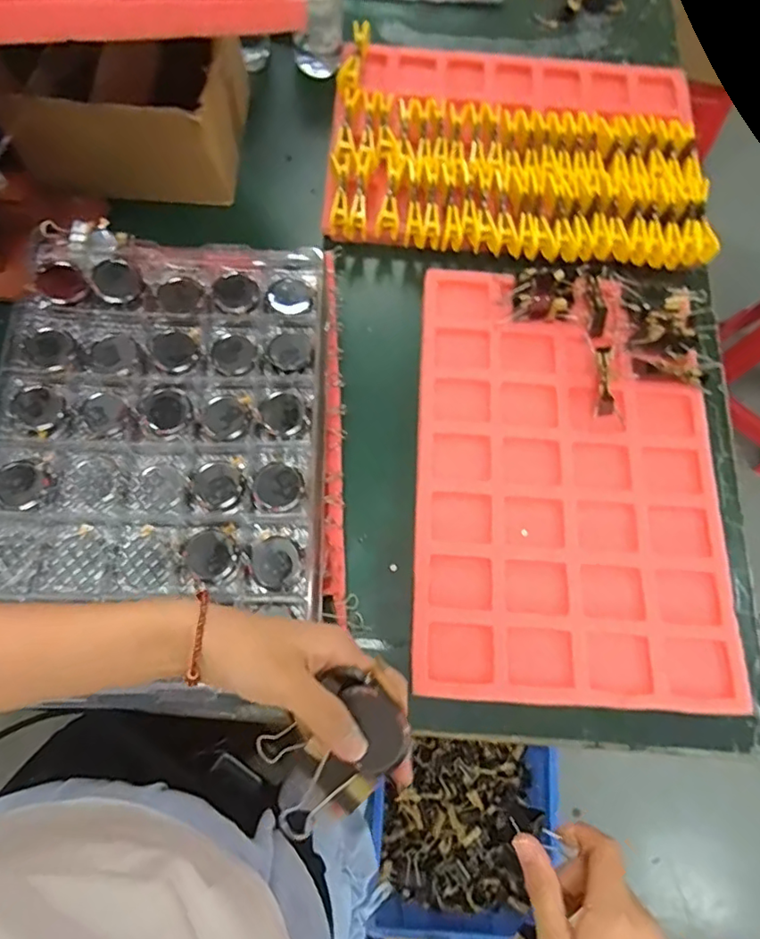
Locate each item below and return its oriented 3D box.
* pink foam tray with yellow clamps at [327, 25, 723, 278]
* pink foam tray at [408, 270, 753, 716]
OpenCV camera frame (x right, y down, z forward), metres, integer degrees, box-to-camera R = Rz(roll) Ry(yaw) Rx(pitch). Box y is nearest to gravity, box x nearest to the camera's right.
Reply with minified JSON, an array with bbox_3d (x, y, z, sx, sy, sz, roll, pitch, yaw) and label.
[{"bbox_3d":[0.181,-0.444,0.765,0.474,0.056,0.369,5,71,-1],"label":"pink foam tray with yellow clamps"},{"bbox_3d":[0.204,0.006,0.625,0.328,0.018,0.474,4,71,-1],"label":"pink foam tray"}]

